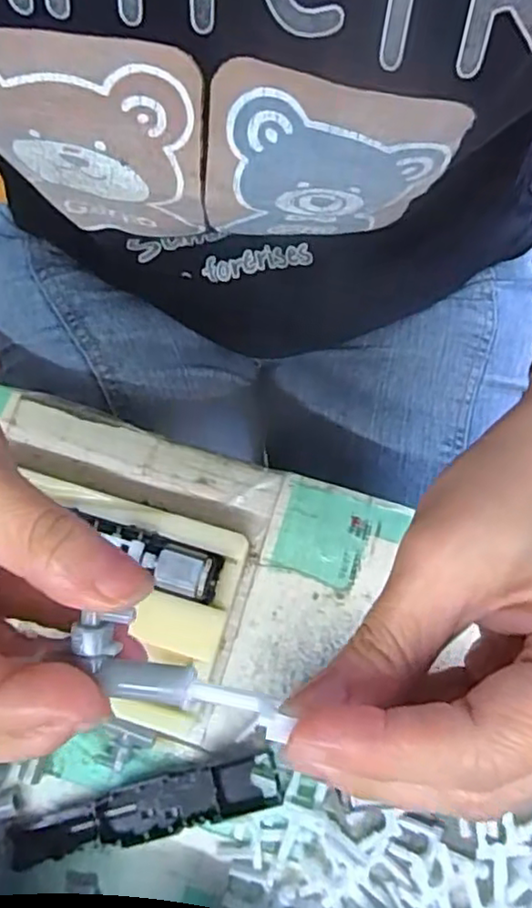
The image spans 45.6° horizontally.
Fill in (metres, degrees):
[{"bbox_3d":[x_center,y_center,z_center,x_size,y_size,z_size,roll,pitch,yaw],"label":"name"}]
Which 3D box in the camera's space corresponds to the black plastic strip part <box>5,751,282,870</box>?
[{"bbox_3d":[-0.053,0.154,0.271,0.117,0.012,0.022,-16,78,-1],"label":"black plastic strip part"}]

